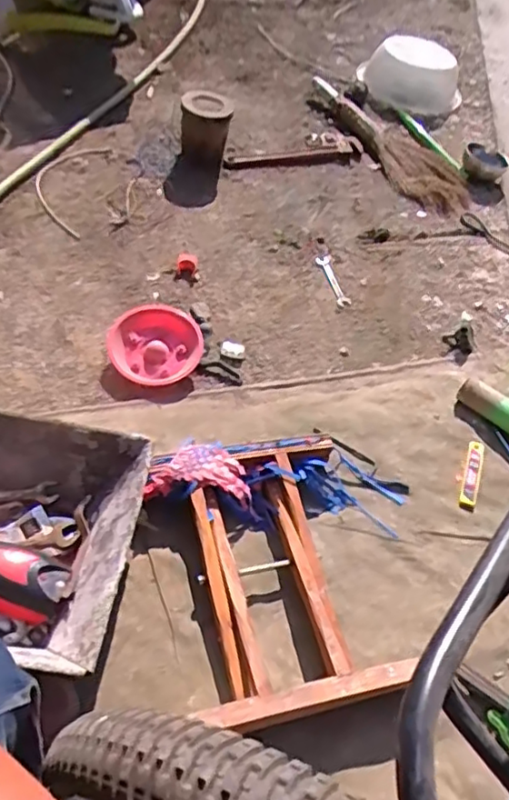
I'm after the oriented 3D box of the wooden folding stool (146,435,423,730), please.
[{"bbox_3d":[0.031,0.214,0.835,0.300,0.082,0.374,-6,53,-16],"label":"wooden folding stool"}]

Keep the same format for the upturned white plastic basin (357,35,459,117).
[{"bbox_3d":[0.434,-0.890,1.694,0.269,0.138,0.225,21,50,6],"label":"upturned white plastic basin"}]

